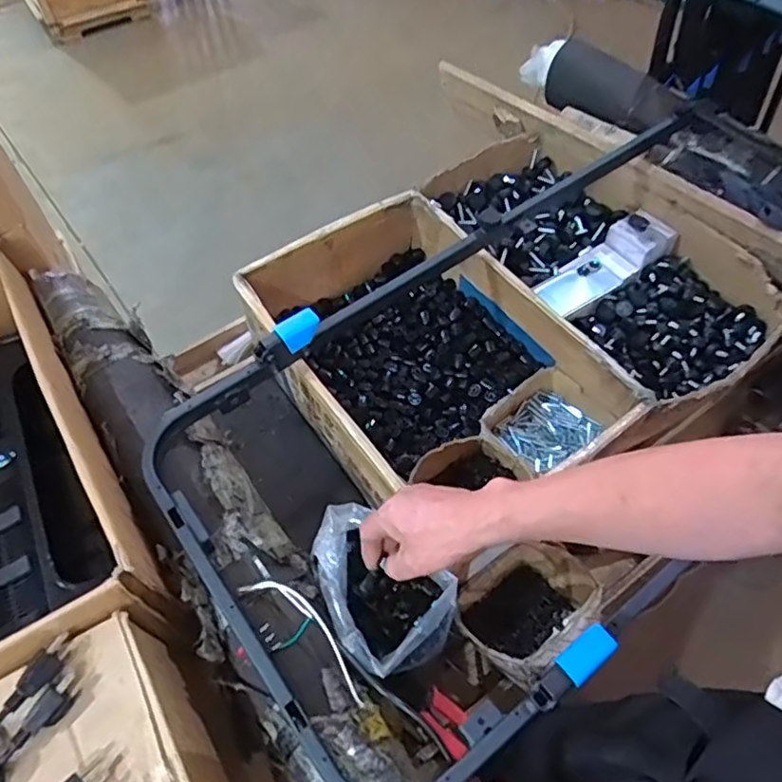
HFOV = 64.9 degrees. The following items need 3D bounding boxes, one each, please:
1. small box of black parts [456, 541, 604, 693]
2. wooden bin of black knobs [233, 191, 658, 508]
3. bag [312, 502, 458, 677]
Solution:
[{"bbox_3d":[0.173,0.278,0.793,0.171,0.105,0.133,-34,62,-19],"label":"small box of black parts"},{"bbox_3d":[0.045,-0.040,0.909,0.353,0.160,0.530,-30,61,-17],"label":"wooden bin of black knobs"},{"bbox_3d":[-0.020,0.231,0.704,0.176,0.092,0.130,33,63,21],"label":"bag"}]

